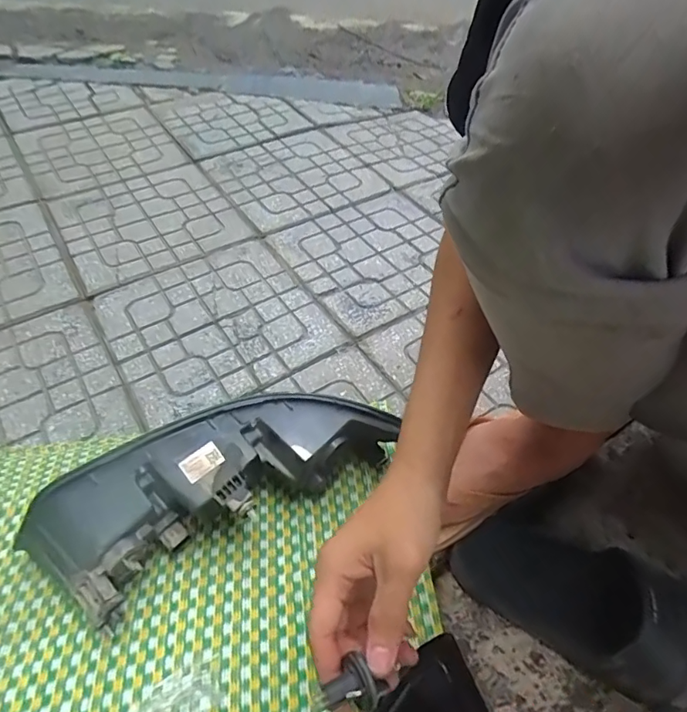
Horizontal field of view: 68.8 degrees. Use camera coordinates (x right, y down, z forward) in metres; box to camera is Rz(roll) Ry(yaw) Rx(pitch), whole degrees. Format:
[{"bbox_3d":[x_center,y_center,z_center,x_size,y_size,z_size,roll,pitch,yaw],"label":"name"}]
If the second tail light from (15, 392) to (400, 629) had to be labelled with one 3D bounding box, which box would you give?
[{"bbox_3d":[-0.134,0.137,0.518,0.351,0.109,0.114,-23,55,-20],"label":"second tail light"}]

